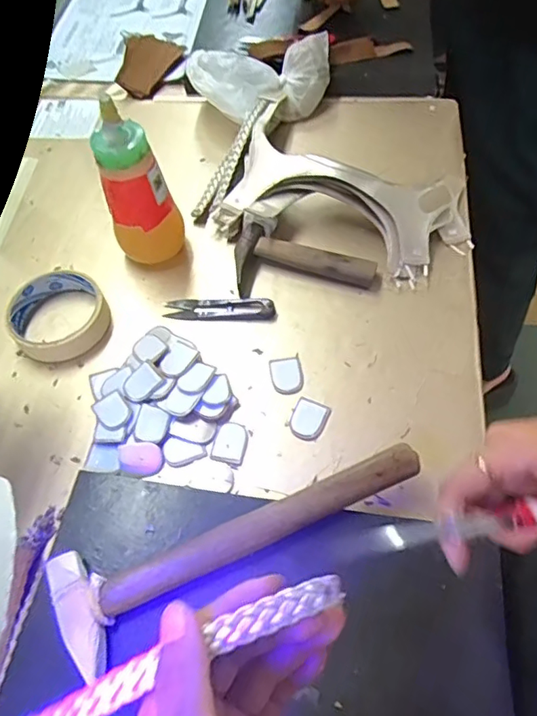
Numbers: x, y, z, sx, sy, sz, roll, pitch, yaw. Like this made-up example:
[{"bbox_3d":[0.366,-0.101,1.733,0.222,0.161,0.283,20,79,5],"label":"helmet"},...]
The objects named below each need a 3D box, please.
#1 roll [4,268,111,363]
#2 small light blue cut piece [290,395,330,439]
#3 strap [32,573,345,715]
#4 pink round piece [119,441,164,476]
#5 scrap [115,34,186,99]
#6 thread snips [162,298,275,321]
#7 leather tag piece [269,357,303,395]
[{"bbox_3d":[-0.191,-0.041,0.493,0.083,0.025,0.085,-2,59,3],"label":"roll"},{"bbox_3d":[0.032,0.048,0.434,0.027,0.004,0.034,22,63,16],"label":"small light blue cut piece"},{"bbox_3d":[-0.046,0.125,0.218,0.153,0.015,0.015,-24,60,-13],"label":"strap"},{"bbox_3d":[-0.099,0.078,0.421,0.033,0.006,0.025,3,59,6],"label":"pink round piece"},{"bbox_3d":[-0.153,-0.389,0.707,0.068,0.018,0.125,1,59,5],"label":"scrap"},{"bbox_3d":[-0.045,-0.045,0.495,0.099,0.010,0.025,-1,59,3],"label":"thread snips"},{"bbox_3d":[0.015,0.014,0.457,0.026,0.004,0.034,-8,59,-1],"label":"leather tag piece"}]

